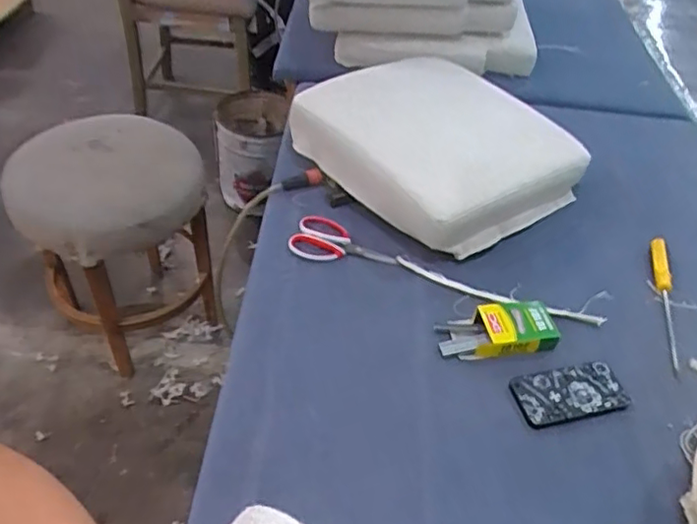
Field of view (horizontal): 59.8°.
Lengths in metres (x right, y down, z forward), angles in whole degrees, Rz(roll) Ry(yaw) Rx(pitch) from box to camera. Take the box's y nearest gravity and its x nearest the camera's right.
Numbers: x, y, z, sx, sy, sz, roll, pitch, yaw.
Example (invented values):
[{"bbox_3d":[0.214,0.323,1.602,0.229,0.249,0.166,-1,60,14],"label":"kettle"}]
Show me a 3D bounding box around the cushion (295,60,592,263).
[{"bbox_3d":[0.165,-0.237,1.186,0.413,0.135,0.467,-28,55,-29],"label":"cushion"}]

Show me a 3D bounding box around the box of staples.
[{"bbox_3d":[0.231,0.107,0.951,0.184,0.042,0.089,-10,46,1],"label":"box of staples"}]

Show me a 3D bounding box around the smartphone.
[{"bbox_3d":[0.327,0.191,0.885,0.171,0.005,0.083,-9,47,-14],"label":"smartphone"}]

